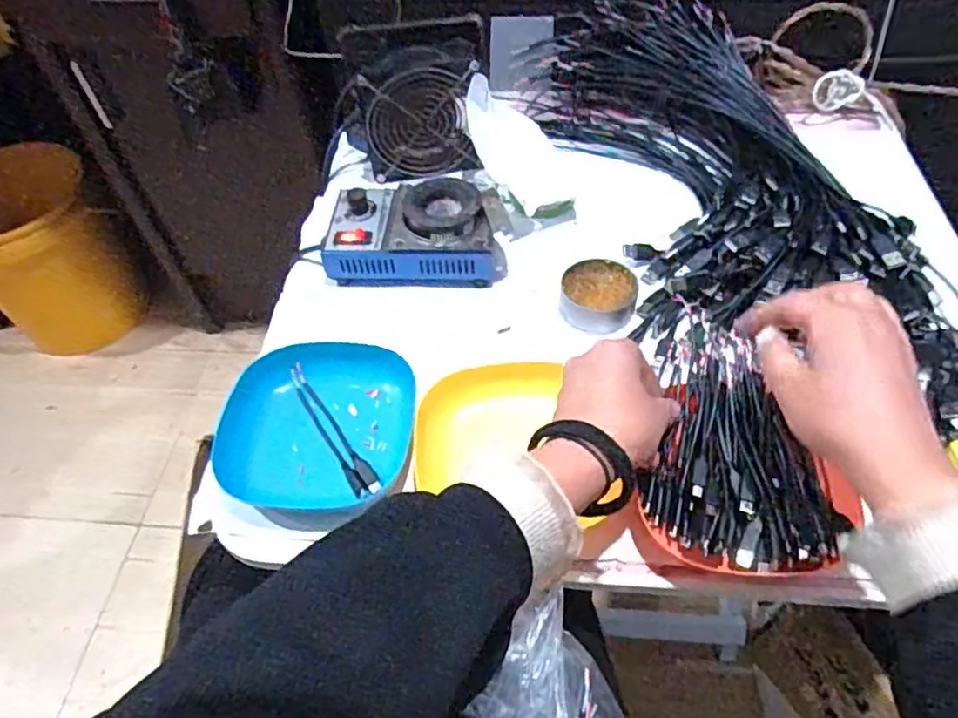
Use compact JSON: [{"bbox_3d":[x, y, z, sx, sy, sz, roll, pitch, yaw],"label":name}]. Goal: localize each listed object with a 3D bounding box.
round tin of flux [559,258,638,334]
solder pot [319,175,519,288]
[{"bbox_3d":[0.101,-0.054,0.558,0.062,0.025,0.061,-2,52,3],"label":"round tin of flux"},{"bbox_3d":[-0.055,-0.116,0.595,0.160,0.061,0.094,2,53,5],"label":"solder pot"}]

